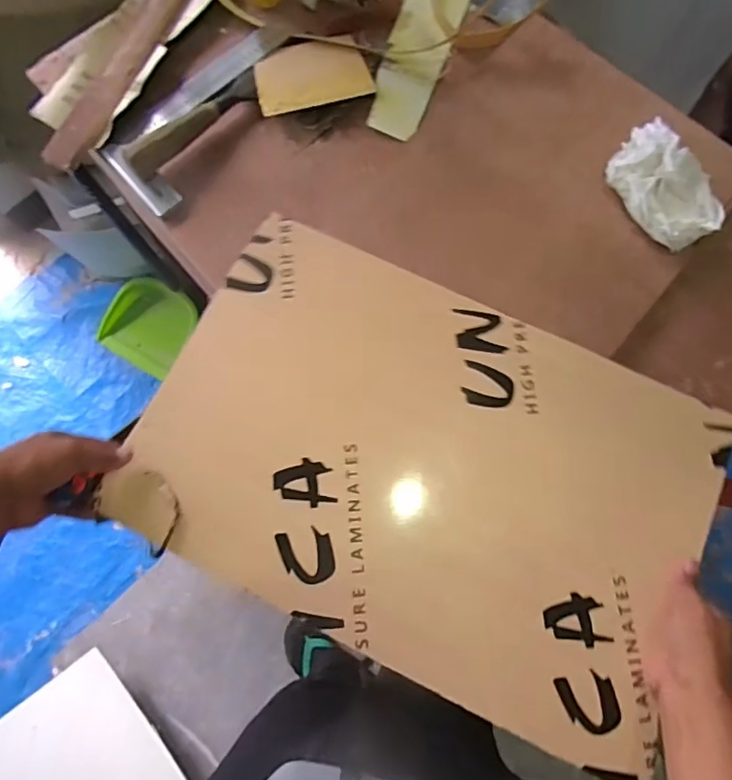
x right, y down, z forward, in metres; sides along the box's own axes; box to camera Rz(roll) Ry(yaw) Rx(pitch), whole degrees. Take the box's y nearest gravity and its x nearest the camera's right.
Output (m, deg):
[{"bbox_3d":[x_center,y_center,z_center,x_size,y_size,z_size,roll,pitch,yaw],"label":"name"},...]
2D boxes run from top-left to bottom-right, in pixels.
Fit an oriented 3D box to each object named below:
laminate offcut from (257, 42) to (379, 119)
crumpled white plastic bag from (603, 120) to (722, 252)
[{"bbox_3d":[-0.073,-0.414,0.715,0.146,0.010,0.106,-18,75,-6],"label":"laminate offcut"},{"bbox_3d":[0.347,-0.241,0.651,0.091,0.055,0.155,-32,77,-10],"label":"crumpled white plastic bag"}]

